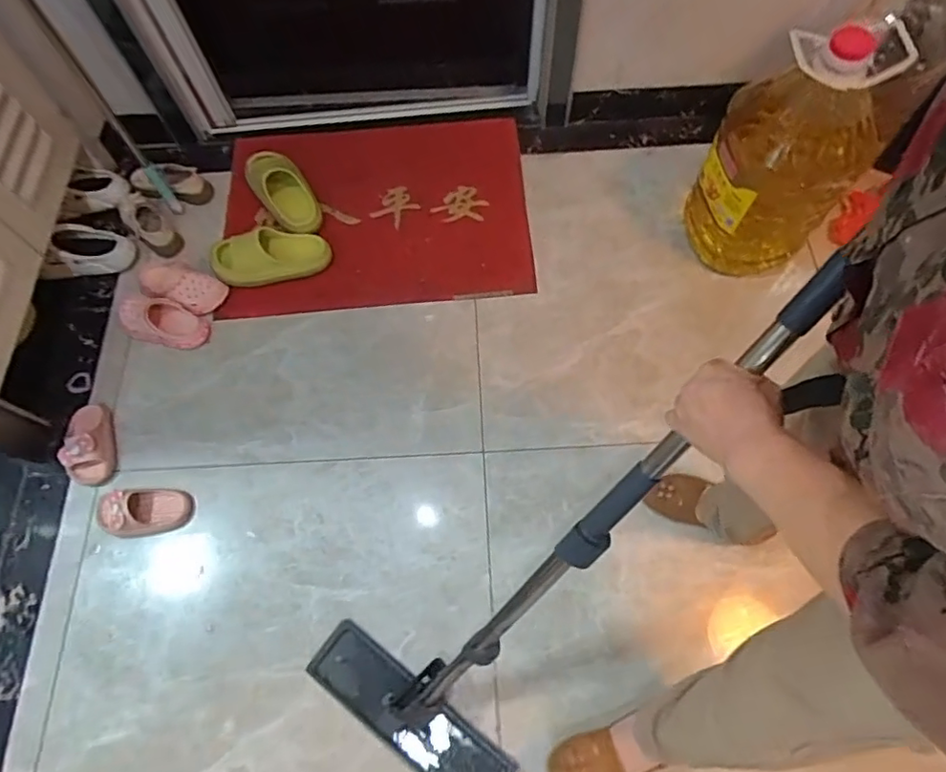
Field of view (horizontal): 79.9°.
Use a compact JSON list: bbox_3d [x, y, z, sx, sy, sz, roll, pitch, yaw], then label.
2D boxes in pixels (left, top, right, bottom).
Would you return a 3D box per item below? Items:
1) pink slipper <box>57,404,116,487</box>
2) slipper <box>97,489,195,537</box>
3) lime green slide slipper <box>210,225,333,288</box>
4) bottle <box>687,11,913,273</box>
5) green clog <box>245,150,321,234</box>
[{"bbox_3d":[-0.773,0.114,1.137,0.093,0.053,0.173,-11,68,-4],"label":"pink slipper"},{"bbox_3d":[-0.637,0.238,1.080,0.169,0.069,0.085,-8,67,-3],"label":"slipper"},{"bbox_3d":[-0.469,-0.304,1.319,0.260,0.065,0.126,-19,68,-7],"label":"lime green slide slipper"},{"bbox_3d":[0.615,-0.444,1.130,0.246,0.503,0.196,10,68,6],"label":"bottle"},{"bbox_3d":[-0.468,-0.480,1.392,0.132,0.076,0.254,-40,72,-15],"label":"green clog"}]

